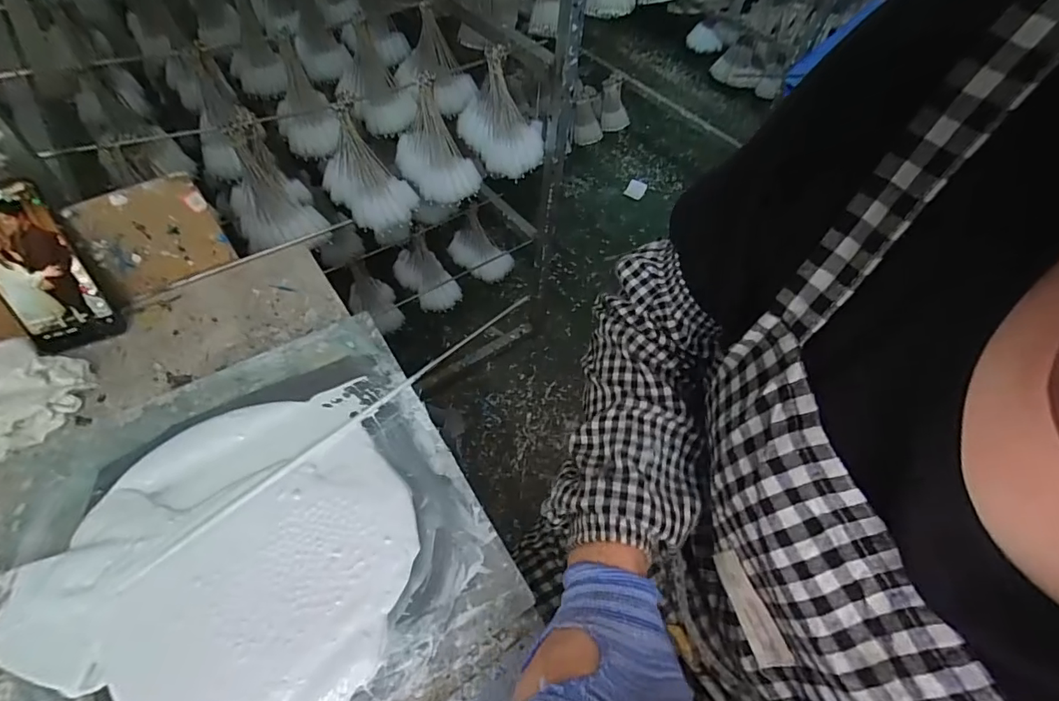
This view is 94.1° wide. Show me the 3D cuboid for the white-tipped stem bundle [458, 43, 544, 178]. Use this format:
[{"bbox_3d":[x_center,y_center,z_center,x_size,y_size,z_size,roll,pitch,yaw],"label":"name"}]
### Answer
[{"bbox_3d":[-0.052,-0.459,0.935,0.160,0.194,0.158,-3,54,-8],"label":"white-tipped stem bundle"}]

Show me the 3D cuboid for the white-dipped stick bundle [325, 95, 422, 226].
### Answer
[{"bbox_3d":[-0.277,-0.326,0.848,0.124,0.185,0.155,-30,62,-24],"label":"white-dipped stick bundle"}]

